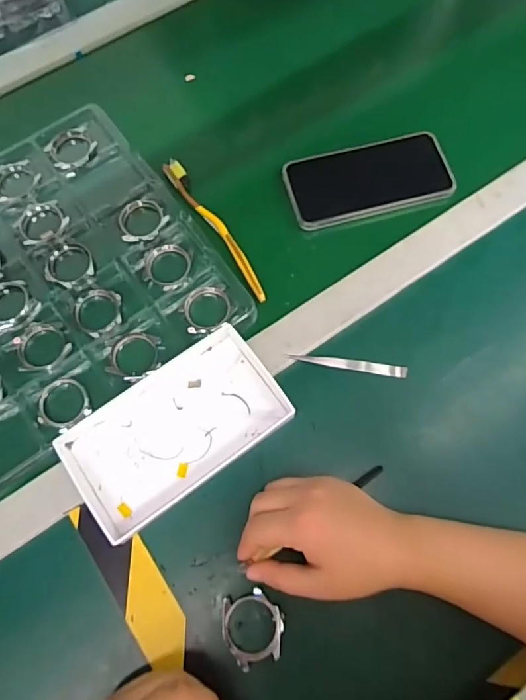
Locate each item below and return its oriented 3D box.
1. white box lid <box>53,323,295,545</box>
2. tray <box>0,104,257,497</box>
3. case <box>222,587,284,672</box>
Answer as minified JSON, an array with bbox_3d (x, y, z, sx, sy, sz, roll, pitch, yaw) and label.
[{"bbox_3d":[-0.073,0.064,0.422,0.180,0.023,0.103,-35,74,-10],"label":"white box lid"},{"bbox_3d":[-0.266,-0.029,0.456,0.433,0.021,0.302,-36,75,-10],"label":"tray"},{"bbox_3d":[-0.007,0.210,0.378,0.046,0.016,0.050,-16,72,-4],"label":"case"}]

